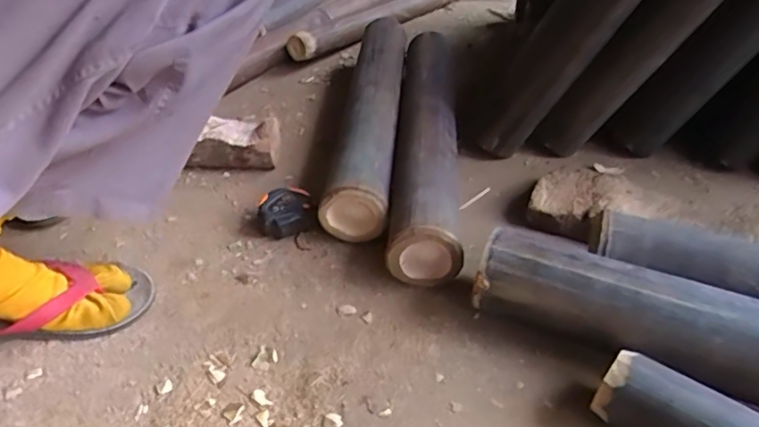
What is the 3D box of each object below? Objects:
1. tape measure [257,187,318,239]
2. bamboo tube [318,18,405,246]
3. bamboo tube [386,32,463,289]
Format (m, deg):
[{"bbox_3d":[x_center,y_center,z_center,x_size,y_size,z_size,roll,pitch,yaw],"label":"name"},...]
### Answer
[{"bbox_3d":[-0.110,-0.001,0.652,0.063,0.041,0.054,-19,42,-21],"label":"tape measure"},{"bbox_3d":[-0.008,-0.153,0.800,0.079,0.089,0.508,3,39,5],"label":"bamboo tube"},{"bbox_3d":[0.062,-0.103,0.733,0.075,0.088,0.490,2,39,4],"label":"bamboo tube"}]

